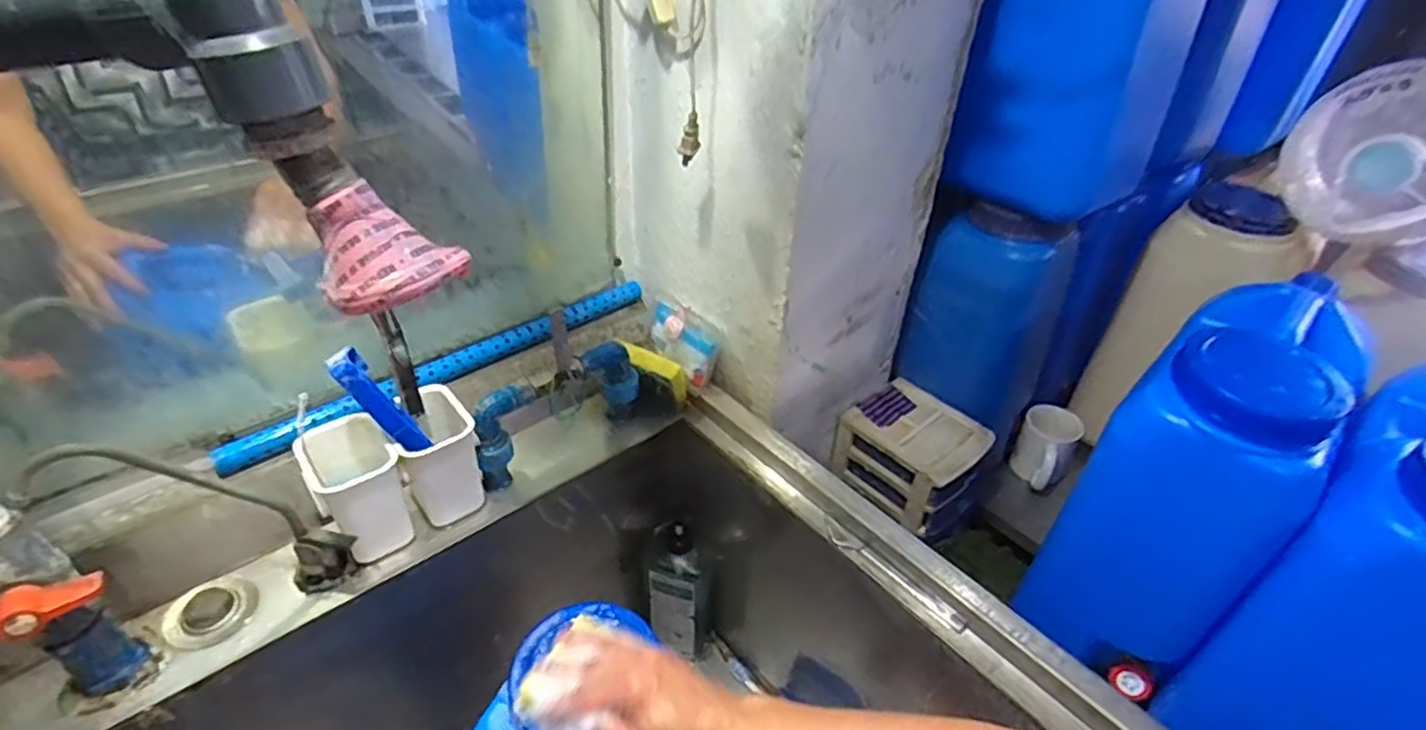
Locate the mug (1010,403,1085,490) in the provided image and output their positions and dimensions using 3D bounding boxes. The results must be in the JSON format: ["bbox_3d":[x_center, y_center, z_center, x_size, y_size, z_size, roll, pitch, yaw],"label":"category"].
[{"bbox_3d":[0.496,0.123,1.034,0.078,0.089,0.088,27,44,28],"label":"mug"}]

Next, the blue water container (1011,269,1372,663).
[{"bbox_3d":[0.512,0.103,0.729,0.155,0.353,0.301,32,47,32],"label":"blue water container"}]

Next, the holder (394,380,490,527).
[{"bbox_3d":[-0.272,0.093,0.682,0.072,0.111,0.072,-27,47,-32],"label":"holder"}]

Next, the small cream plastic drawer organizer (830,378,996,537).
[{"bbox_3d":[0.274,0.128,0.952,0.138,0.124,0.167,-30,48,-34],"label":"small cream plastic drawer organizer"}]

